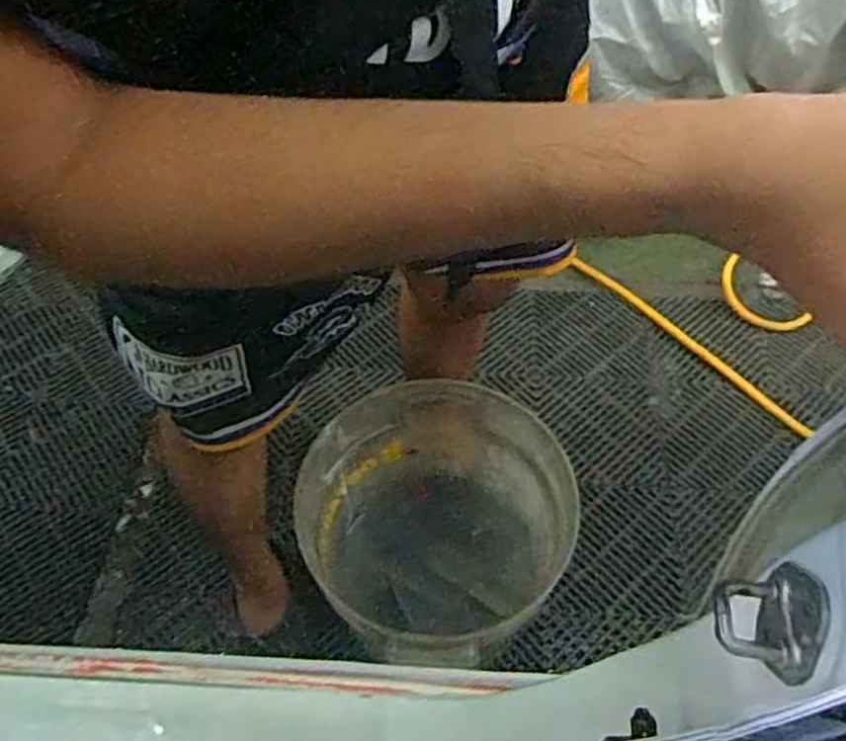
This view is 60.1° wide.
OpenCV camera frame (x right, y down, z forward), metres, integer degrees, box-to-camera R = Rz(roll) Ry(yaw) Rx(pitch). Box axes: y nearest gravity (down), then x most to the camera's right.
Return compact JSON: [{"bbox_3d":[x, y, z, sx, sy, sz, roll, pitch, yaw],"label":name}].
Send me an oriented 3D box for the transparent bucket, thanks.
[{"bbox_3d":[0.024,0.204,0.935,0.293,0.285,0.284,0,55,0],"label":"transparent bucket"}]

